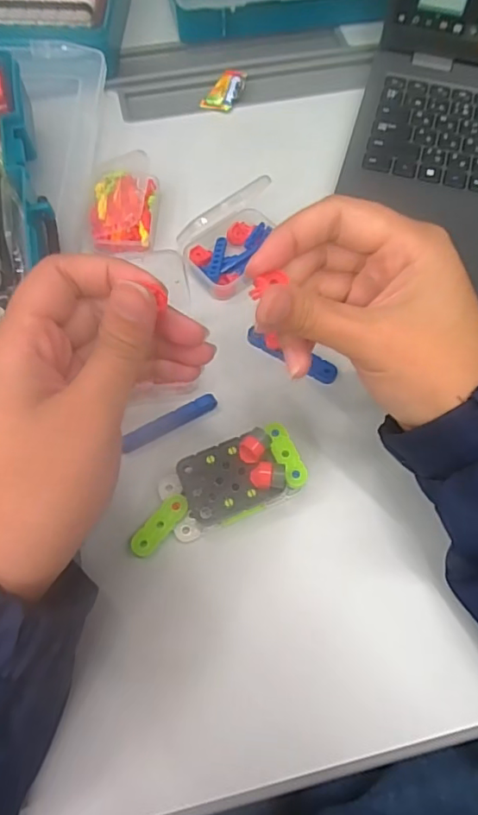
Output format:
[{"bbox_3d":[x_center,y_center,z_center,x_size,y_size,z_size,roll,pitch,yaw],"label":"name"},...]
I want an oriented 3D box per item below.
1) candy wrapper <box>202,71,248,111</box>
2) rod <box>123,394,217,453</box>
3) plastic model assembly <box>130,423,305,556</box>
[{"bbox_3d":[-0.010,-0.257,0.426,0.023,0.004,0.044,24,72,9],"label":"candy wrapper"},{"bbox_3d":[-0.040,0.009,0.307,0.058,0.011,0.009,-29,72,-10],"label":"rod"},{"bbox_3d":[-0.013,0.043,0.278,0.094,0.034,0.038,-22,71,-8],"label":"plastic model assembly"}]

